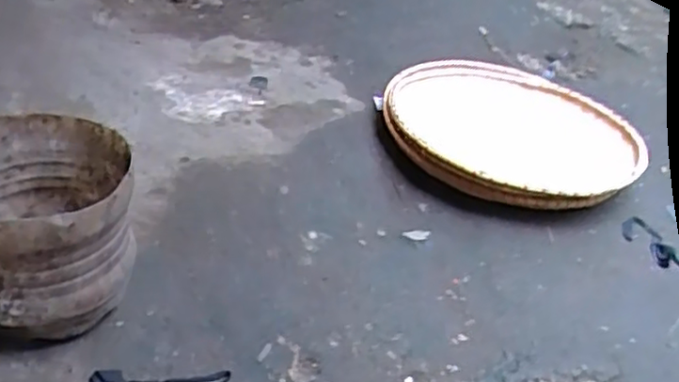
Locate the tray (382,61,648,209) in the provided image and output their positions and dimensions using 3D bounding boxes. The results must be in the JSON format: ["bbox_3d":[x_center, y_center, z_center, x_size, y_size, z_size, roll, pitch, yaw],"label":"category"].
[{"bbox_3d":[0.412,-0.140,1.643,0.620,0.101,0.573,7,37,-5],"label":"tray"}]

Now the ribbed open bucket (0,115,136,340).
[{"bbox_3d":[-0.408,0.052,0.929,0.236,0.226,0.246,7,37,-5],"label":"ribbed open bucket"}]

